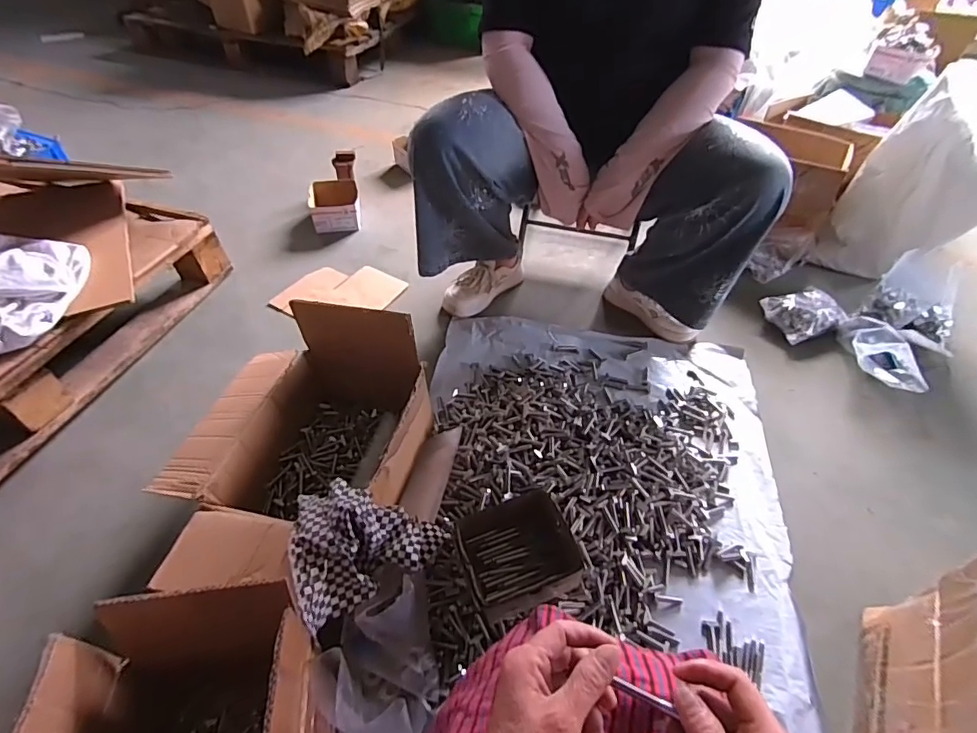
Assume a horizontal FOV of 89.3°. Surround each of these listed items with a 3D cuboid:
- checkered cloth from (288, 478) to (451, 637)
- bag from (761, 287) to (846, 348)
[{"bbox_3d":[-0.171,0.234,0.710,0.211,0.104,0.173,-17,48,-22],"label":"checkered cloth"},{"bbox_3d":[0.802,-0.140,1.256,0.179,0.059,0.140,-16,49,-15],"label":"bag"}]

